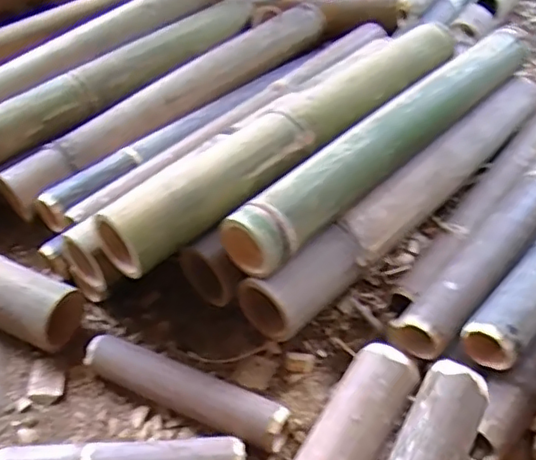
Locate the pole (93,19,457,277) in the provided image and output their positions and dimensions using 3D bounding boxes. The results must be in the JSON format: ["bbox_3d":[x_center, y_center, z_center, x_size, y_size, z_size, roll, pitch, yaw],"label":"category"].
[{"bbox_3d":[0.052,-0.134,0.748,0.587,0.060,0.070,-35,55,-27],"label":"pole"}]

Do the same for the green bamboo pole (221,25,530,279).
[{"bbox_3d":[0.167,-0.136,0.763,0.075,0.065,0.597,32,55,28],"label":"green bamboo pole"}]

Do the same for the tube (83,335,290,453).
[{"bbox_3d":[-0.094,0.176,0.650,0.240,0.046,0.048,18,50,18],"label":"tube"}]

